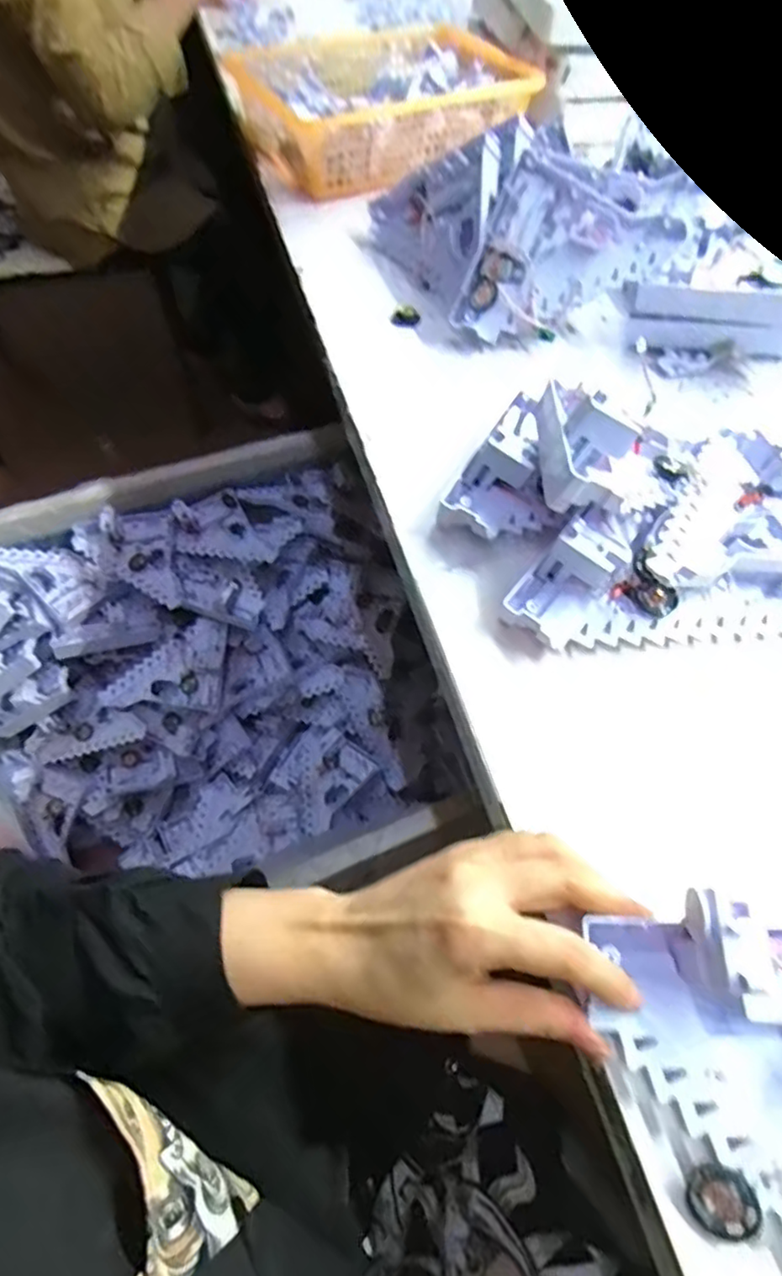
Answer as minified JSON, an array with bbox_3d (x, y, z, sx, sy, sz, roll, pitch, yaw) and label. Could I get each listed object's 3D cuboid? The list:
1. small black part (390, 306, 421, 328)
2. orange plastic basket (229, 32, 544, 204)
[{"bbox_3d":[0.013,-0.295,0.579,0.027,0.010,0.023,-1,58,-1],"label":"small black part"},{"bbox_3d":[-0.009,-0.643,0.756,0.318,0.067,0.260,-24,62,-16],"label":"orange plastic basket"}]

